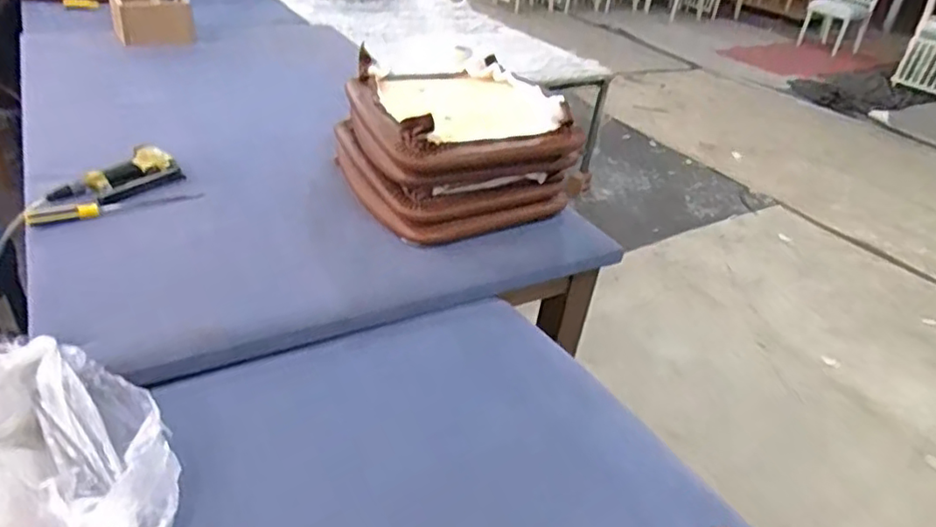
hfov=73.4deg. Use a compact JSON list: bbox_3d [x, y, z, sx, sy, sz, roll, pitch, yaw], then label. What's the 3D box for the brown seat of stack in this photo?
[{"bbox_3d":[-0.015,-0.308,1.307,0.391,0.122,0.381,-7,36,-21],"label":"brown seat of stack"}]

